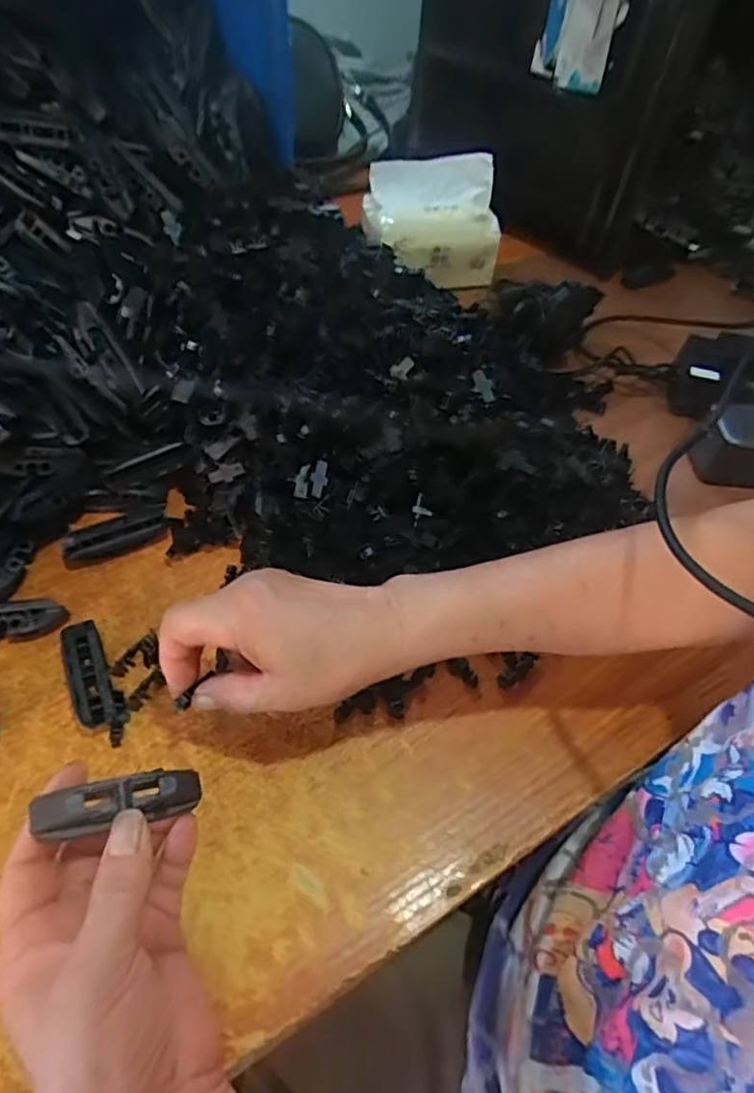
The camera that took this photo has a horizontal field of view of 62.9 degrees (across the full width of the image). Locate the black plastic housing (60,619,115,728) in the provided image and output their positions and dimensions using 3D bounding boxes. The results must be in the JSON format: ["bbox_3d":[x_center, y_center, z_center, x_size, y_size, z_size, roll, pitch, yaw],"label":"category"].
[{"bbox_3d":[-0.180,0.079,0.385,0.022,0.017,0.069,-18,57,-18],"label":"black plastic housing"}]

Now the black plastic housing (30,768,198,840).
[{"bbox_3d":[-0.118,0.117,0.284,0.072,0.015,0.020,-1,51,-30],"label":"black plastic housing"}]

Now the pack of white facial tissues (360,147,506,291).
[{"bbox_3d":[0.058,-0.346,0.659,0.139,0.088,0.105,-4,54,-9],"label":"pack of white facial tissues"}]

